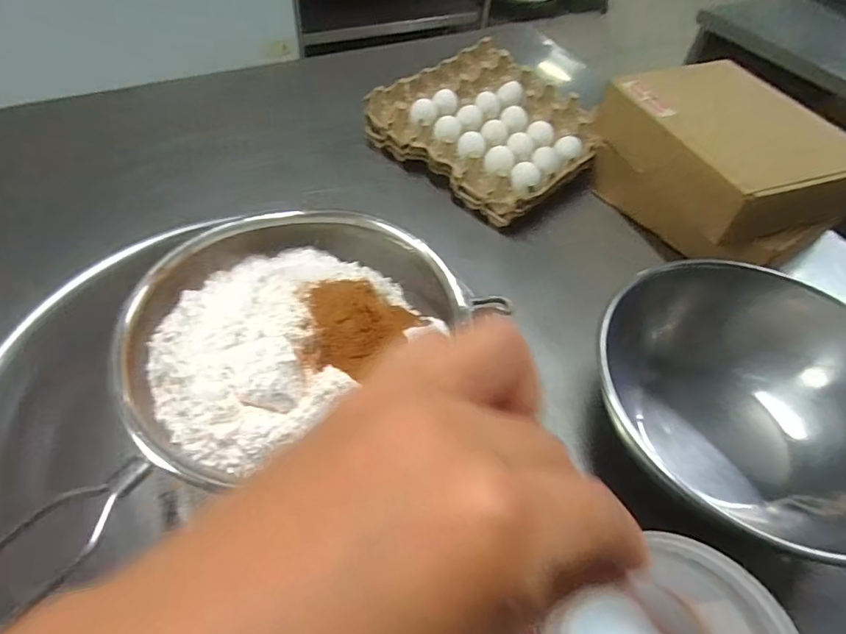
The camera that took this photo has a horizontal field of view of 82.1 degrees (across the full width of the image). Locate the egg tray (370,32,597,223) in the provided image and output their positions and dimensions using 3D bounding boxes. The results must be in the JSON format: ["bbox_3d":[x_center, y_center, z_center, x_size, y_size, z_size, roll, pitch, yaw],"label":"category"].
[{"bbox_3d":[0.109,-0.295,0.745,0.306,0.070,0.278,37,58,23],"label":"egg tray"}]

